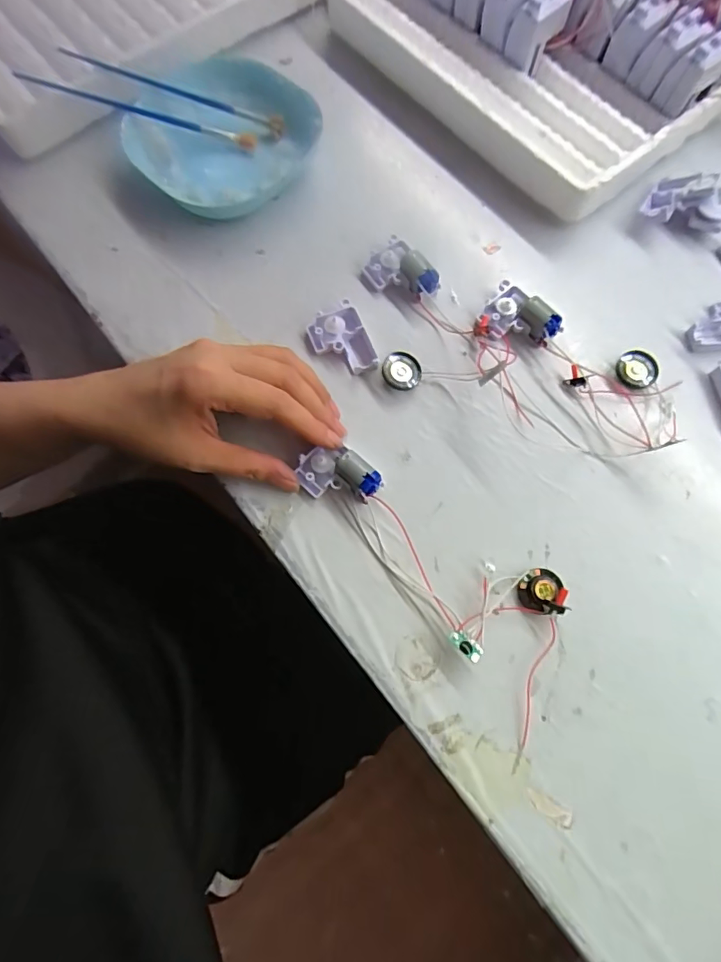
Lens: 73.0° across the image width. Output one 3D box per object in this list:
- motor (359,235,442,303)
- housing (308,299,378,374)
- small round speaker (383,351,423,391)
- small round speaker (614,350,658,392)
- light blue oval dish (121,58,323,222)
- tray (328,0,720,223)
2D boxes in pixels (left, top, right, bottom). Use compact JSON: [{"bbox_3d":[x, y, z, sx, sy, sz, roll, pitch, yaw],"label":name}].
[{"bbox_3d":[0.026,-0.143,0.336,0.034,0.022,0.052,-34,76,-11],"label":"motor"},{"bbox_3d":[-0.012,-0.092,0.323,0.036,0.015,0.050,-25,74,-9],"label":"housing"},{"bbox_3d":[0.028,-0.071,0.318,0.025,0.006,0.026,3,77,-13],"label":"small round speaker"},{"bbox_3d":[0.182,-0.073,0.321,0.026,0.006,0.027,0,72,-1],"label":"small round speaker"},{"bbox_3d":[-0.101,-0.256,0.363,0.117,0.028,0.121,38,75,11],"label":"light blue oval dish"},{"bbox_3d":[0.171,-0.383,0.377,0.299,0.084,0.291,-38,76,-12],"label":"tray"}]

